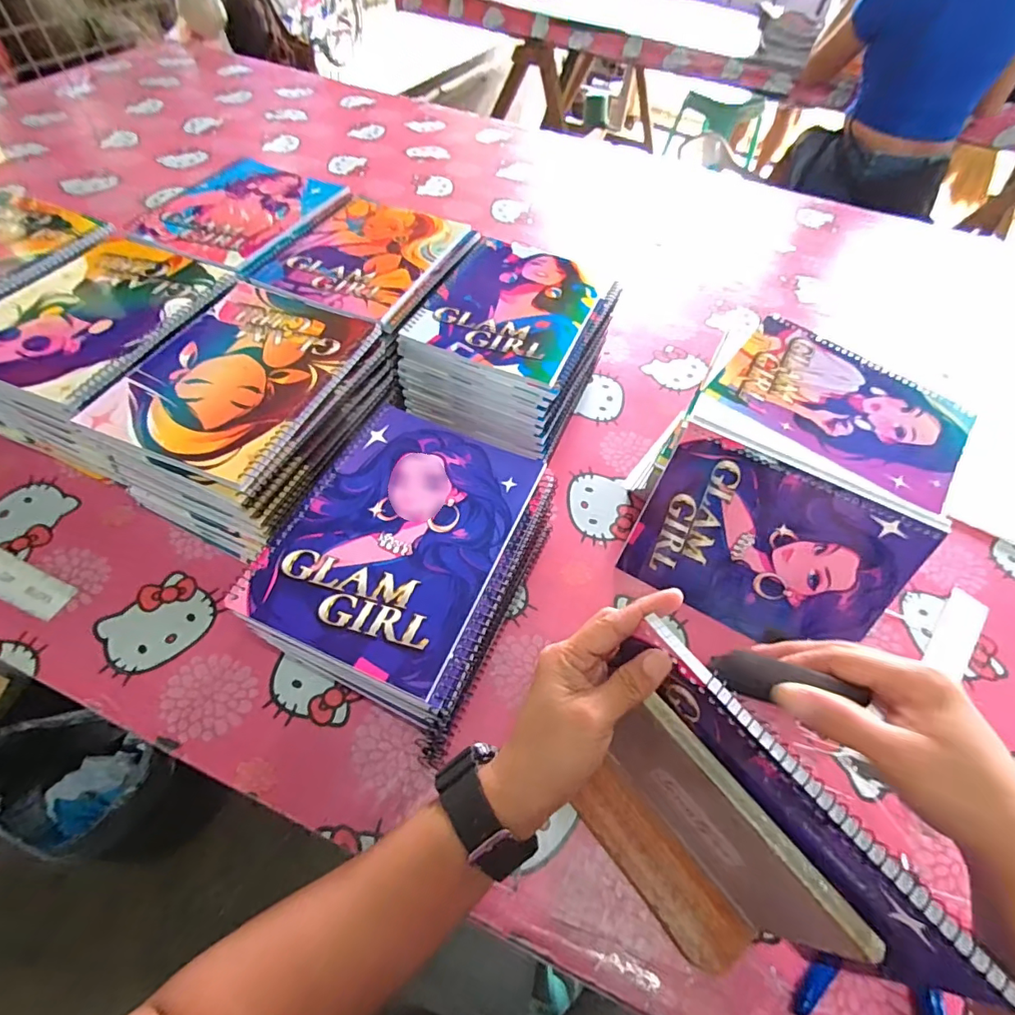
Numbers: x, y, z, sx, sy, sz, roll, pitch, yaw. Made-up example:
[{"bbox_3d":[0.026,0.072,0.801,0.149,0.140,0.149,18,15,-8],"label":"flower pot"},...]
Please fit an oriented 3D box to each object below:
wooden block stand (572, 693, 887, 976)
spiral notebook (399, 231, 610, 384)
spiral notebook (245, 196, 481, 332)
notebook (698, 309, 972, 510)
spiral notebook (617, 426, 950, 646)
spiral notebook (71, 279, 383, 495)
[{"bbox_3d":[0.106,0.201,0.297,0.054,0.118,0.140,-33,64,-24],"label":"wooden block stand"},{"bbox_3d":[0.005,-0.204,0.499,0.152,0.008,0.197,21,56,10],"label":"spiral notebook"},{"bbox_3d":[-0.143,-0.266,0.534,0.165,0.010,0.198,21,56,10],"label":"spiral notebook"},{"bbox_3d":[0.292,-0.090,0.442,0.196,0.010,0.152,36,60,19],"label":"notebook"},{"bbox_3d":[0.212,0.038,0.418,0.197,0.140,0.008,27,25,13],"label":"spiral notebook"},{"bbox_3d":[-0.223,-0.117,0.419,0.157,0.006,0.199,20,56,9],"label":"spiral notebook"}]

